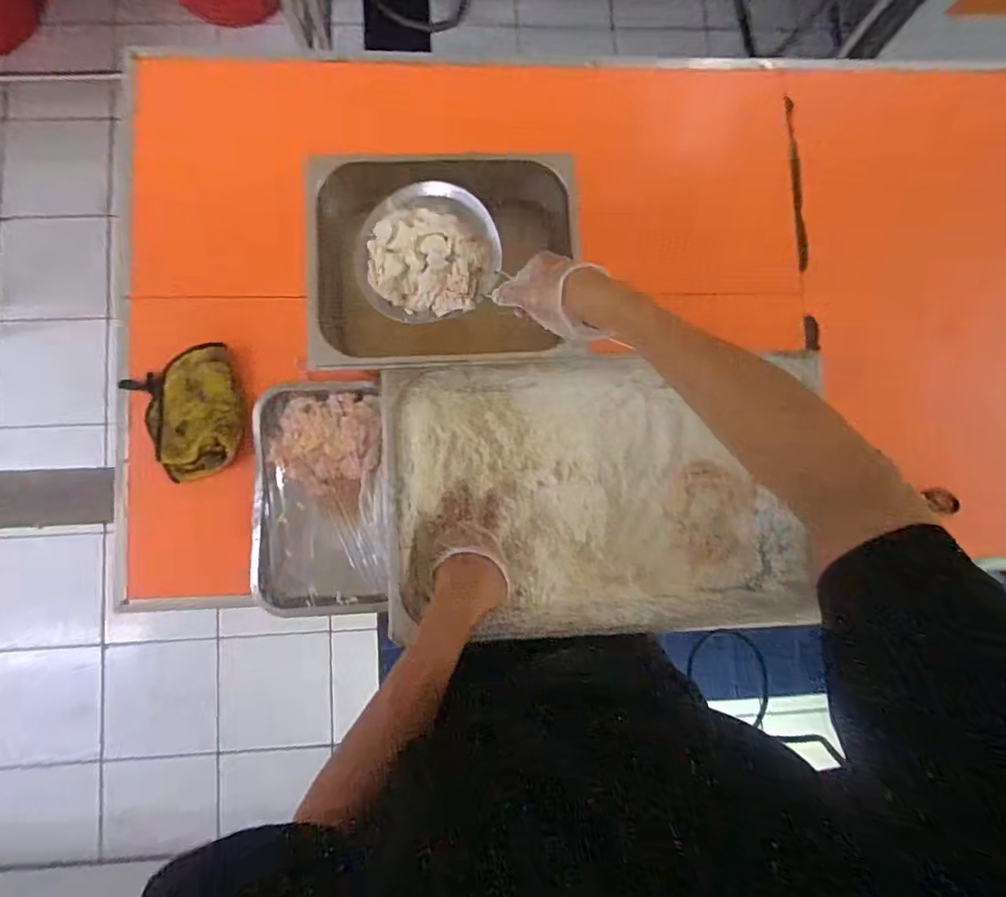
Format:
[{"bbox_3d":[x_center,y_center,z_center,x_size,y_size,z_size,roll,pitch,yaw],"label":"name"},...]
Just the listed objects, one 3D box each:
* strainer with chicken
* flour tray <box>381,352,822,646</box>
[{"bbox_3d":[-0.091,-0.235,0.651,0.161,0.061,0.163,0,91,-6],"label":"strainer with chicken"},{"bbox_3d":[0.116,0.051,0.693,0.506,0.170,0.305,-2,91,-6],"label":"flour tray"}]

